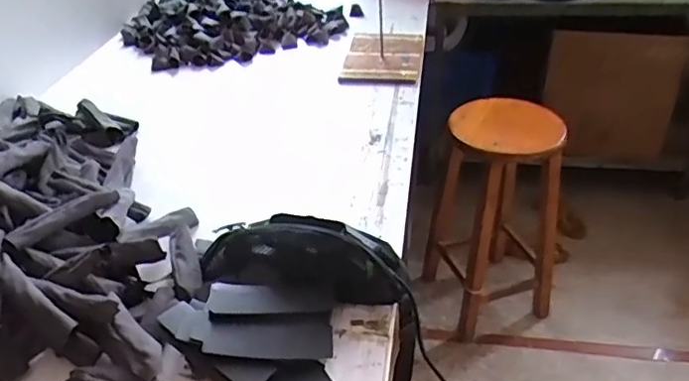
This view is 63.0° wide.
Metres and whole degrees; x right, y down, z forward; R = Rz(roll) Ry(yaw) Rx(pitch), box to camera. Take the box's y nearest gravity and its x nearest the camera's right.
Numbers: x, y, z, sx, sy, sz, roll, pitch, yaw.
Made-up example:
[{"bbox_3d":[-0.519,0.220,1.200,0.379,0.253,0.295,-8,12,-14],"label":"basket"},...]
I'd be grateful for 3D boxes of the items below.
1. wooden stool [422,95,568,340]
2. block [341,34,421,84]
[{"bbox_3d":[0.427,0.063,1.548,0.317,0.664,0.279,-12,37,-12],"label":"wooden stool"},{"bbox_3d":[0.095,-0.321,1.337,0.174,0.038,0.238,5,37,11],"label":"block"}]

